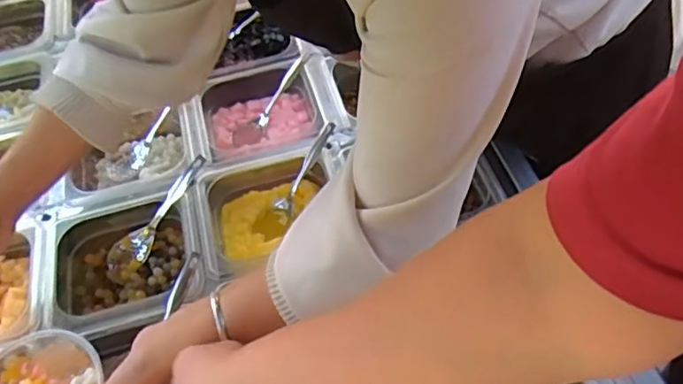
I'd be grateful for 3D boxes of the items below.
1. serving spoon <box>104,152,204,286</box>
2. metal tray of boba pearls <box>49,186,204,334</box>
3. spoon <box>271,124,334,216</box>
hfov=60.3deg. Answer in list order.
[{"bbox_3d":[-0.227,0.031,0.725,0.039,0.030,0.177,31,81,26],"label":"serving spoon"},{"bbox_3d":[-0.246,0.088,0.700,0.174,0.064,0.168,-14,52,-5],"label":"metal tray of boba pearls"},{"bbox_3d":[-0.045,-0.030,0.753,0.024,0.028,0.130,30,92,26],"label":"spoon"}]

